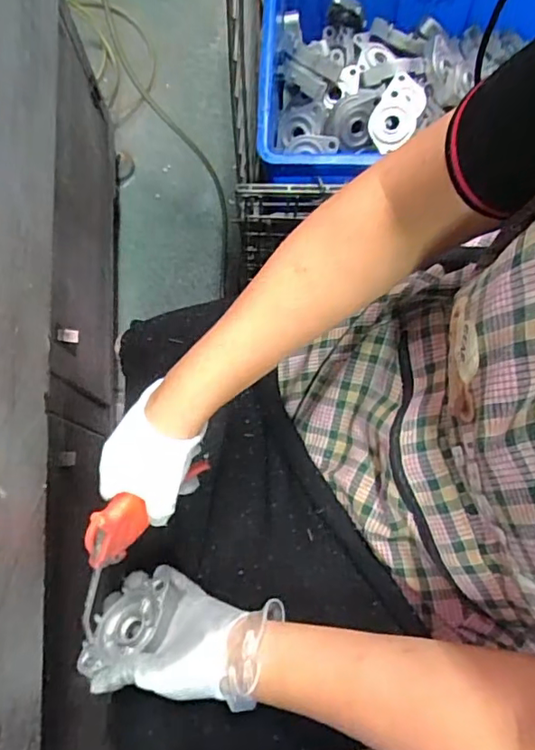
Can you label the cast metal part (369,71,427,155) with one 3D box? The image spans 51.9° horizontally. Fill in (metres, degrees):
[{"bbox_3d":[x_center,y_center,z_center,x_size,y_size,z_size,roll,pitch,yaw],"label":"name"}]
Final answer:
[{"bbox_3d":[0.198,-0.398,0.817,0.065,0.044,0.143,26,66,5],"label":"cast metal part"}]

